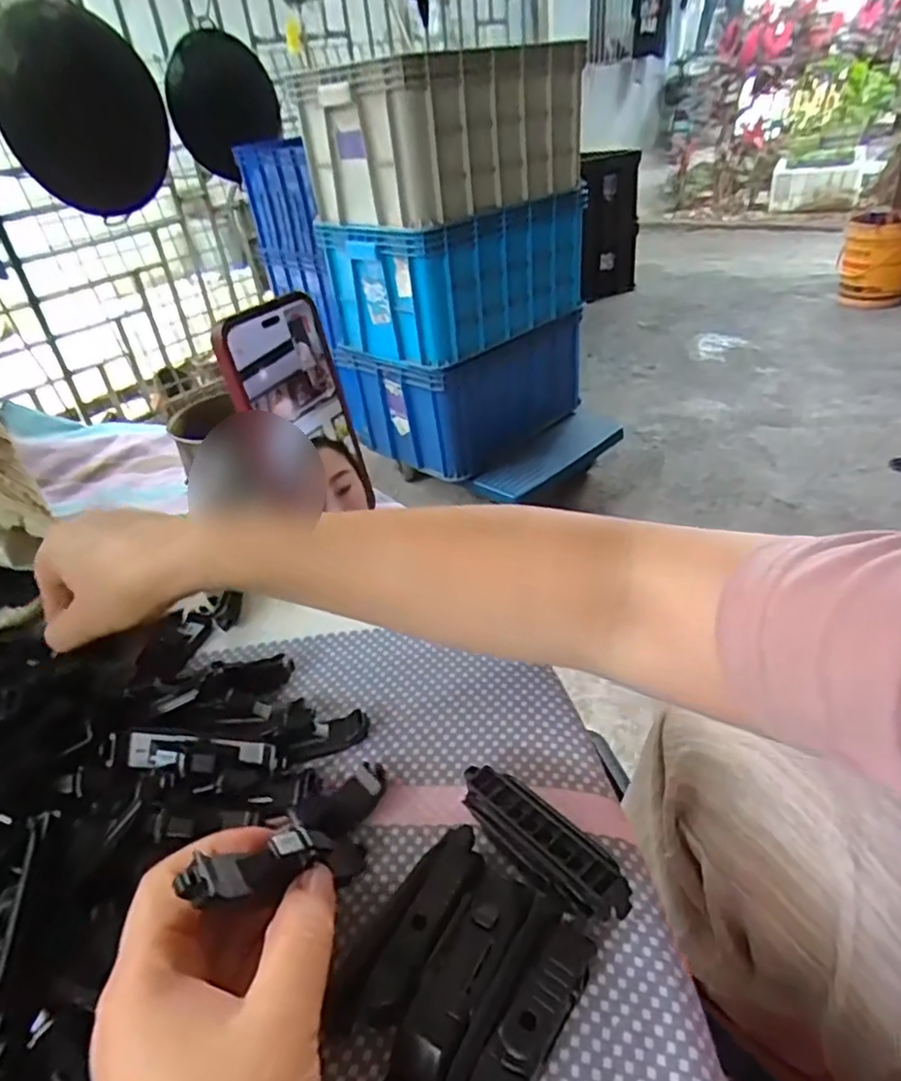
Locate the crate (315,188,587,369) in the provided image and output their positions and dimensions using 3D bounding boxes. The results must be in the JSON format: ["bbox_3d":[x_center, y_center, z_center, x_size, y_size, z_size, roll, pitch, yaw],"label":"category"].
[{"bbox_3d":[0.026,-0.713,1.717,0.429,0.291,0.604,27,47,37],"label":"crate"}]

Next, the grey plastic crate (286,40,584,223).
[{"bbox_3d":[-0.003,-1.025,1.656,0.442,0.311,0.649,27,47,37],"label":"grey plastic crate"}]

